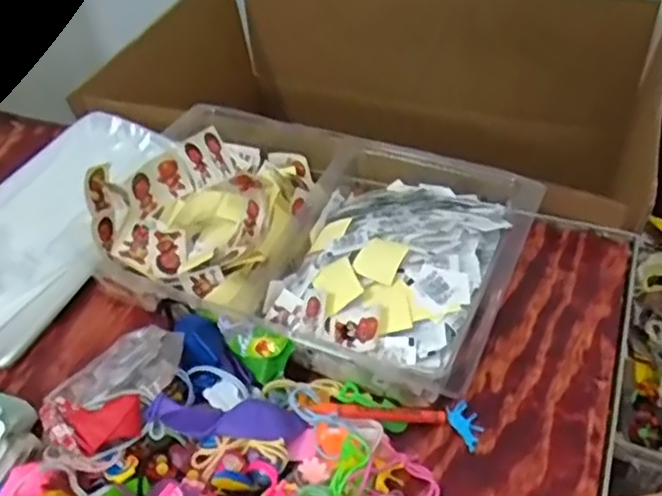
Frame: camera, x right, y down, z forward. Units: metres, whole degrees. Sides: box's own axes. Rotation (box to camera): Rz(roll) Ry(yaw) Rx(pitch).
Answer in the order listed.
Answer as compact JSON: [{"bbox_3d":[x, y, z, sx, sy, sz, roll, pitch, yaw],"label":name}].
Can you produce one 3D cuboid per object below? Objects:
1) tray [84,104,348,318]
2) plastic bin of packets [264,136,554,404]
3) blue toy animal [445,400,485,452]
[{"bbox_3d":[-0.098,-0.040,0.555,0.162,0.078,0.208,15,50,15],"label":"tray"},{"bbox_3d":[0.044,0.005,0.513,0.177,0.050,0.212,15,49,19],"label":"plastic bin of packets"},{"bbox_3d":[0.089,0.115,0.446,0.017,0.009,0.029,-27,49,-19],"label":"blue toy animal"}]

